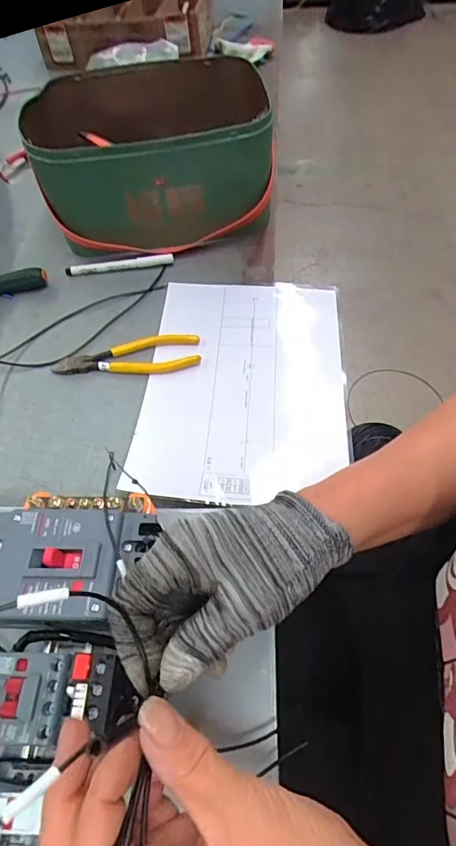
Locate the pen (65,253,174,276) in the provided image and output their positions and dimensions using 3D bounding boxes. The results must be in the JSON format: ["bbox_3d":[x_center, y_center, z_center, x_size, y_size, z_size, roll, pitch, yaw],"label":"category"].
[{"bbox_3d":[-0.144,-0.211,0.581,0.142,0.012,0.017,-6,59,-1],"label":"pen"}]

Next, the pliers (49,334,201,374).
[{"bbox_3d":[-0.115,-0.073,0.497,0.164,0.009,0.048,-10,59,-3],"label":"pliers"}]

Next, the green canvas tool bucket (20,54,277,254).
[{"bbox_3d":[-0.100,-0.385,0.613,0.285,0.145,0.277,-1,59,2],"label":"green canvas tool bucket"}]

